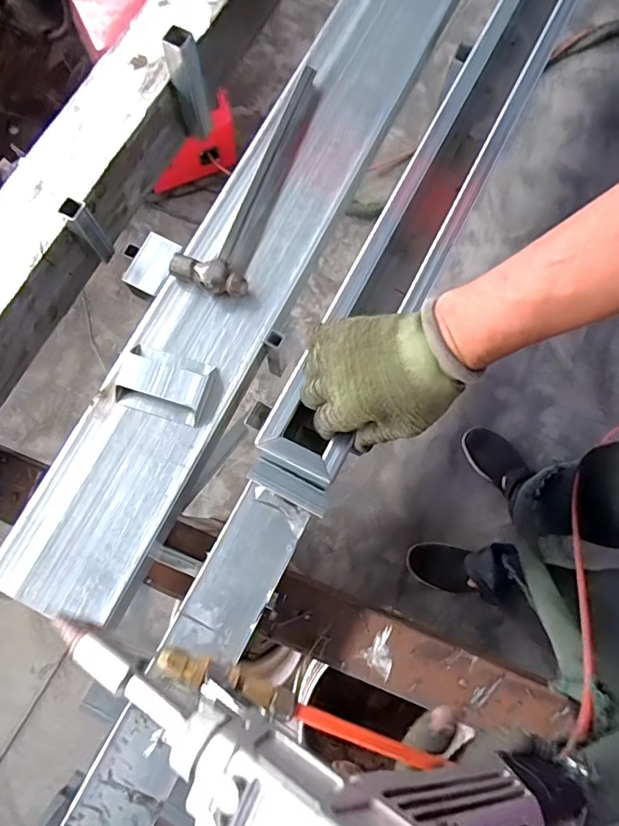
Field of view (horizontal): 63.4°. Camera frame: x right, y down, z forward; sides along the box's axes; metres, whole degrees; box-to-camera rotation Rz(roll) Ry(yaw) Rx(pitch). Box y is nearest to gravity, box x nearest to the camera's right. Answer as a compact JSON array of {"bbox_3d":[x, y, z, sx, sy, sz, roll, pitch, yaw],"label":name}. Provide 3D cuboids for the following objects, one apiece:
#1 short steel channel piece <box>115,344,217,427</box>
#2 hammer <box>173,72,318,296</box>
[{"bbox_3d":[-0.171,-0.036,0.594,0.104,0.029,0.076,17,78,2],"label":"short steel channel piece"},{"bbox_3d":[-0.070,-0.308,0.654,0.092,0.030,0.343,20,78,2],"label":"hammer"}]

